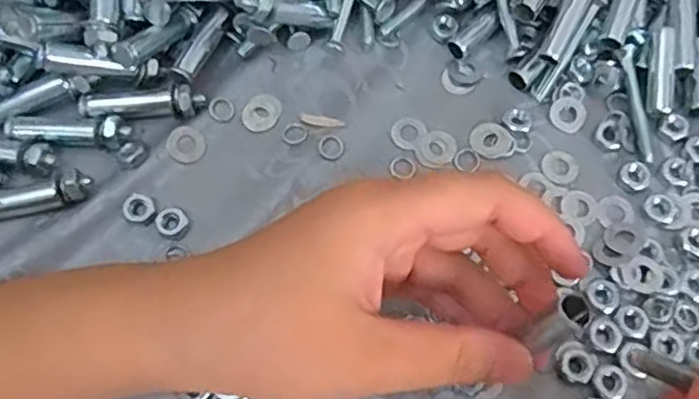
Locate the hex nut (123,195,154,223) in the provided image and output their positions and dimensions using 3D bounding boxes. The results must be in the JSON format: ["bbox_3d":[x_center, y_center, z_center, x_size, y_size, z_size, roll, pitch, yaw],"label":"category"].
[{"bbox_3d":[-0.091,0.004,0.284,0.012,0.004,0.012,8,68,3],"label":"hex nut"}]

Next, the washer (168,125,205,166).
[{"bbox_3d":[-0.074,-0.025,0.298,0.017,0.004,0.017,3,81,-18],"label":"washer"}]

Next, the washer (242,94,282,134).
[{"bbox_3d":[-0.041,-0.041,0.306,0.016,0.004,0.020,28,70,10],"label":"washer"}]

